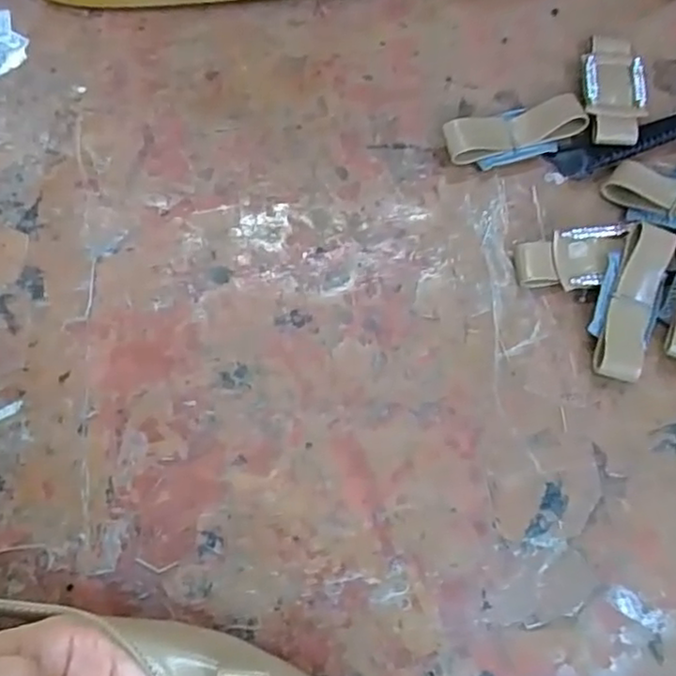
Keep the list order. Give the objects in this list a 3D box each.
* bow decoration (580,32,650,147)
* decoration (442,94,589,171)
[{"bbox_3d":[0.131,-0.118,0.318,0.027,0.013,0.059,3,73,3],"label":"bow decoration"},{"bbox_3d":[0.083,-0.096,0.314,0.064,0.015,0.026,-20,73,-4],"label":"decoration"}]

